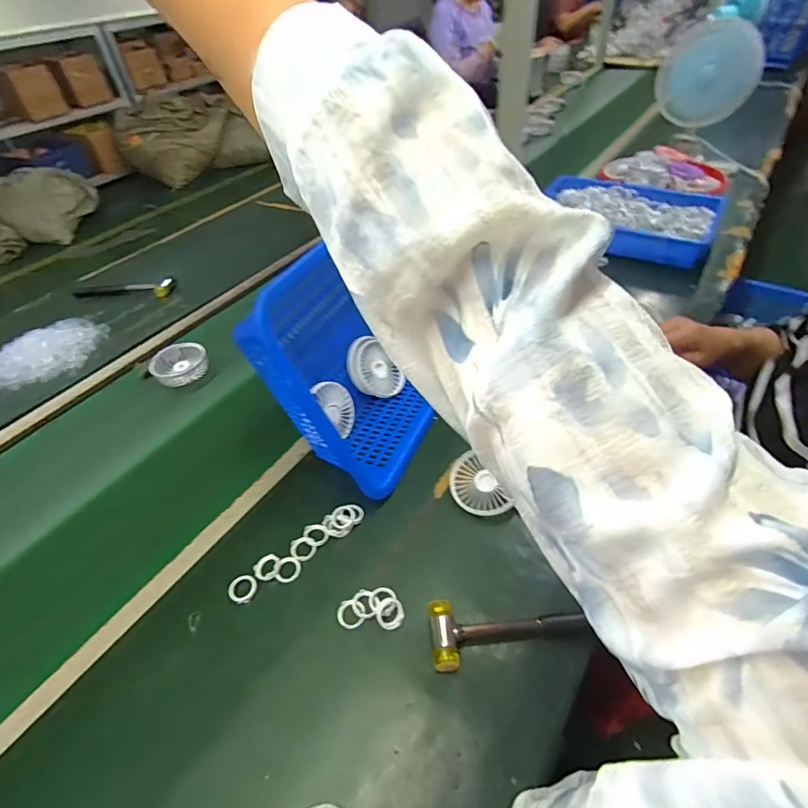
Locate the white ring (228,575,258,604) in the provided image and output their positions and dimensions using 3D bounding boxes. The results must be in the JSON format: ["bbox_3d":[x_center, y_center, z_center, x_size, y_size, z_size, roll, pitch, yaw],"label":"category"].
[{"bbox_3d":[-0.180,0.206,0.499,0.031,0.004,0.029,-3,46,3],"label":"white ring"}]

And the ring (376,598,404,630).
[{"bbox_3d":[-0.014,0.218,0.466,0.027,0.009,0.029,-3,46,3],"label":"ring"}]

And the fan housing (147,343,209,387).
[{"bbox_3d":[-0.393,-0.072,0.785,0.095,0.031,0.080,-7,46,-1],"label":"fan housing"}]

